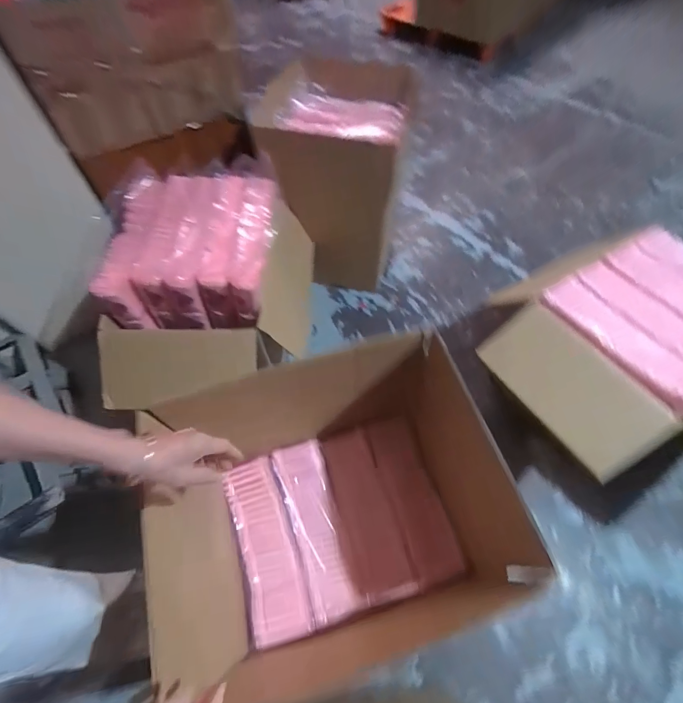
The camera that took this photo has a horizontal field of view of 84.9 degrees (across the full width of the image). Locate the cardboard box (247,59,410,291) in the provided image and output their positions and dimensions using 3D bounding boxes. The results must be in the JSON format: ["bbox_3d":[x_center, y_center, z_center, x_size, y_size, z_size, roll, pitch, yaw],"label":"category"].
[{"bbox_3d":[-0.015,-0.629,1.427,0.425,0.587,0.492,8,59,6],"label":"cardboard box"}]

